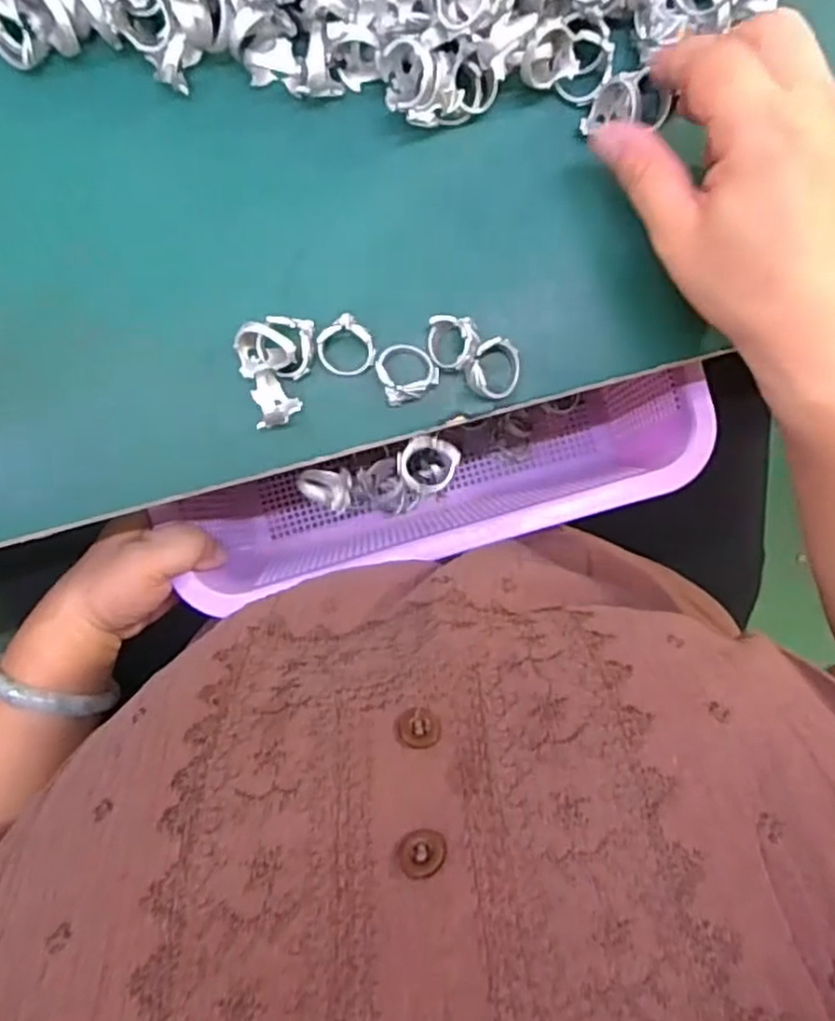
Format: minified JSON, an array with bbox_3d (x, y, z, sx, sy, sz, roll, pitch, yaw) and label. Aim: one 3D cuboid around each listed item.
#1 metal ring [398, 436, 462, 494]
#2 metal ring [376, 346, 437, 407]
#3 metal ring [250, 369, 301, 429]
[{"bbox_3d":[0.004,-0.021,0.300,0.025,0.007,0.024,0,96,-5],"label":"metal ring"},{"bbox_3d":[-0.005,-0.059,0.291,0.024,0.013,0.024,0,96,-5],"label":"metal ring"},{"bbox_3d":[-0.059,-0.047,0.285,0.017,0.019,0.023,-10,96,-4],"label":"metal ring"}]

